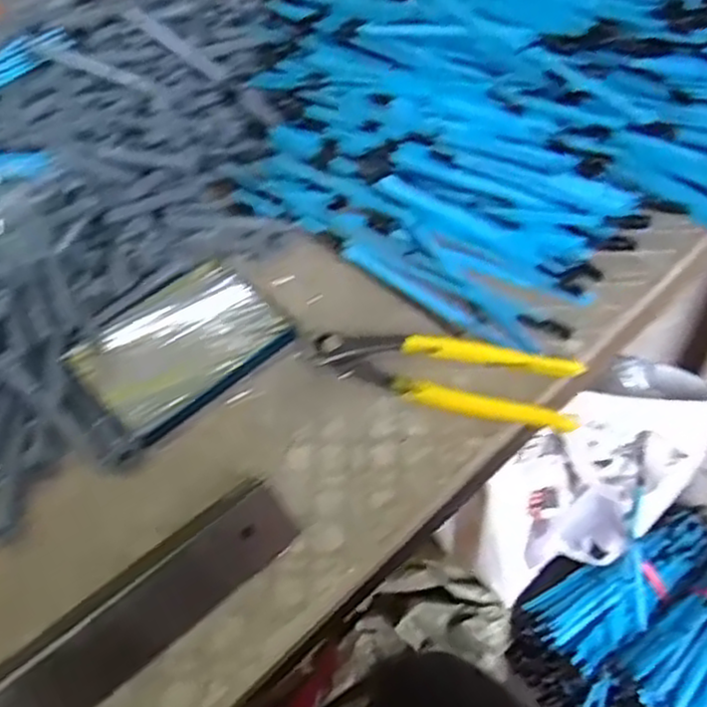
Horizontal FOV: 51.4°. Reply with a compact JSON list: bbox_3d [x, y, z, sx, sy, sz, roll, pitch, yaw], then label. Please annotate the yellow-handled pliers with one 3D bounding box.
[{"bbox_3d":[0.055,0.012,0.451,0.161,0.013,0.047,11,53,12],"label":"yellow-handled pliers"}]

